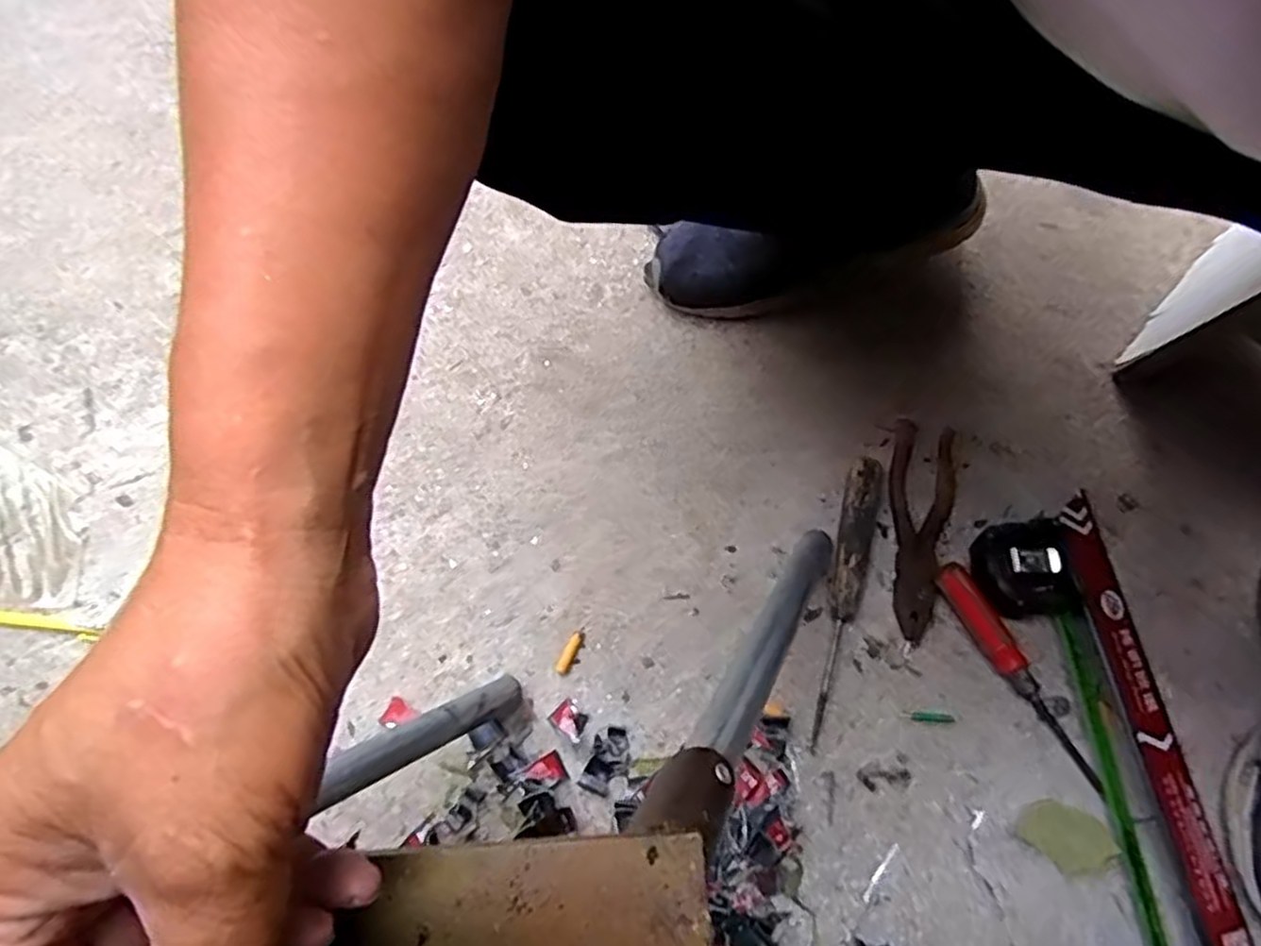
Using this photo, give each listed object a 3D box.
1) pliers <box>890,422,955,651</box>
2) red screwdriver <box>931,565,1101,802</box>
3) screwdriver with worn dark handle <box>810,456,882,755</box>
[{"bbox_3d":[0.234,0.043,0.592,0.047,0.016,0.177,7,72,3],"label":"pliers"},{"bbox_3d":[0.286,0.150,0.554,0.025,0.022,0.180,-29,74,-9],"label":"red screwdriver"},{"bbox_3d":[0.168,0.095,0.569,0.035,0.028,0.215,11,72,4],"label":"screwdriver with worn dark handle"}]

